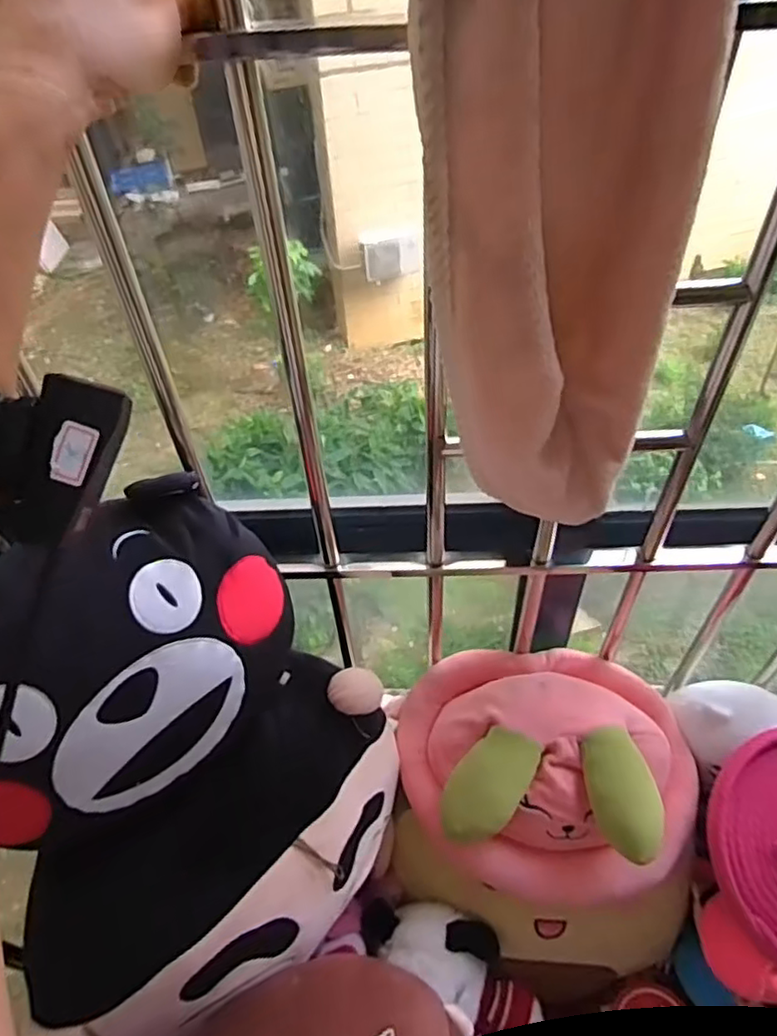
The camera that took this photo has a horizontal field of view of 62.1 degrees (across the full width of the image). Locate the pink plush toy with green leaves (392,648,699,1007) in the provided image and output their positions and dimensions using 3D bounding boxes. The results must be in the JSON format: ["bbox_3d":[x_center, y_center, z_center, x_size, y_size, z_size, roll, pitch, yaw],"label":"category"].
[{"bbox_3d":[0.191,0.359,0.785,0.348,0.282,0.321,-2,48,1],"label":"pink plush toy with green leaves"}]

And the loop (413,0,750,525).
[{"bbox_3d":[0.091,-0.223,0.308,0.147,0.519,0.111,24,53,23],"label":"loop"}]

